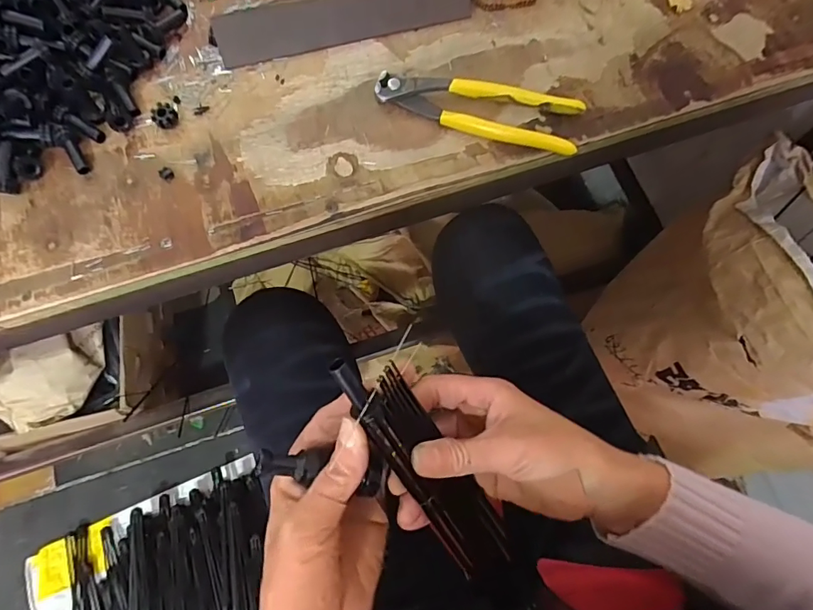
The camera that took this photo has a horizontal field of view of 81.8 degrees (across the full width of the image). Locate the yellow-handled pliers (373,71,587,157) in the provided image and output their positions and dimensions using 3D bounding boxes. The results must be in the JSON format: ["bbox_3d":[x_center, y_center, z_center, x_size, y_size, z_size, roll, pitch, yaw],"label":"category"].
[{"bbox_3d":[0.056,-0.161,0.381,0.164,0.016,0.046,16,74,5],"label":"yellow-handled pliers"}]

